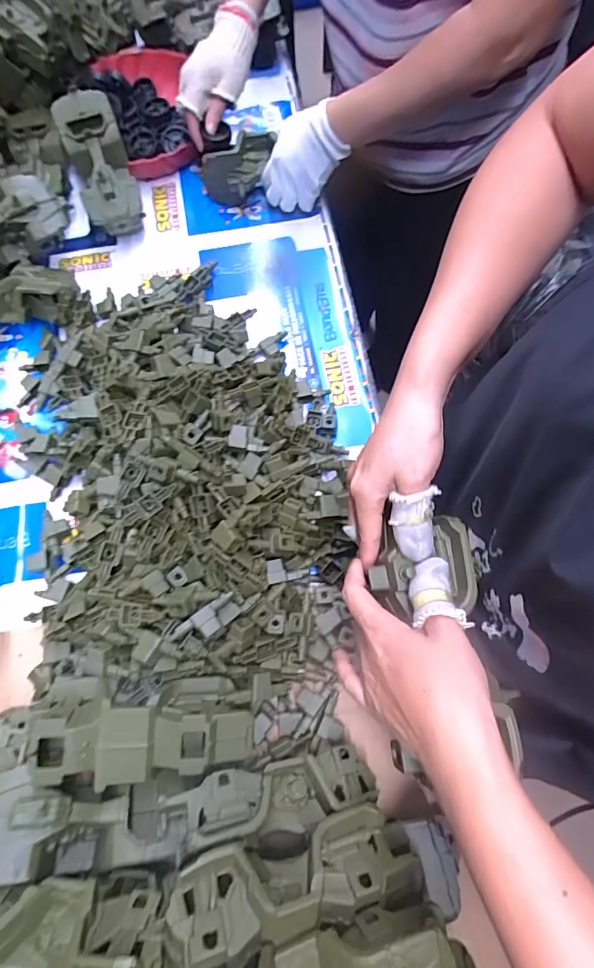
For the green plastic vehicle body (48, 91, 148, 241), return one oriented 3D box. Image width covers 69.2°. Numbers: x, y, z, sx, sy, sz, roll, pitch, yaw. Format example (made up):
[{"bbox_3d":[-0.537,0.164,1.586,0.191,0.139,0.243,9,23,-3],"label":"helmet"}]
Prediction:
[{"bbox_3d":[-0.274,-0.446,0.603,0.077,0.071,0.170,-19,94,-5],"label":"green plastic vehicle body"}]

